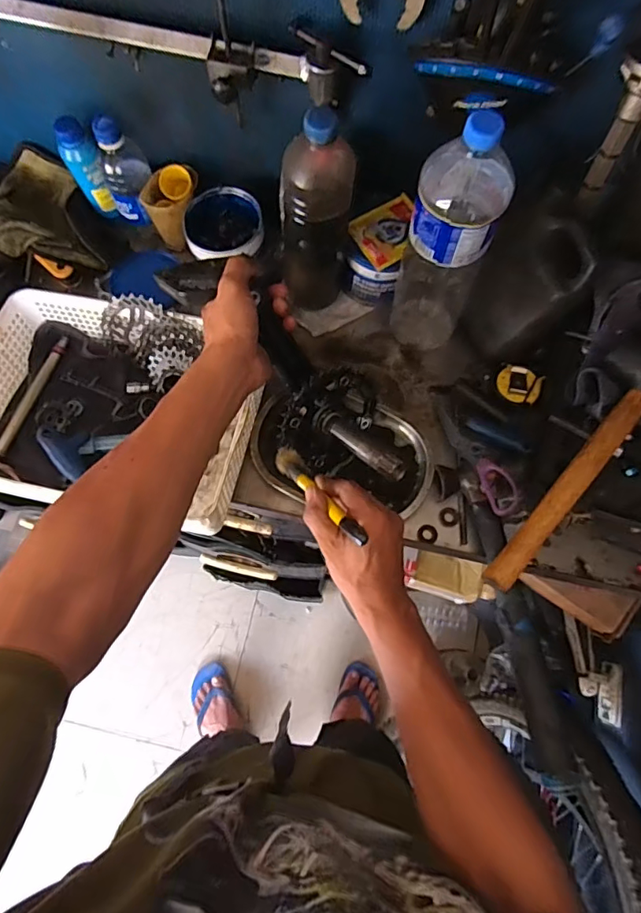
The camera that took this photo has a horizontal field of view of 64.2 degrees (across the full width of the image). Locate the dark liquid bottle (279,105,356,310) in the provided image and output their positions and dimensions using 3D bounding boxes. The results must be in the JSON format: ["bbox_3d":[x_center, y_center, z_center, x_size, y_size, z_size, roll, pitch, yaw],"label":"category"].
[{"bbox_3d":[-0.008,-0.276,0.583,0.081,0.250,0.070,-1,71,0],"label":"dark liquid bottle"}]

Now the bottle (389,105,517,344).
[{"bbox_3d":[0.137,-0.225,0.564,0.084,0.310,0.084,18,72,6],"label":"bottle"}]

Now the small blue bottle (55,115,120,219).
[{"bbox_3d":[-0.310,-0.378,0.681,0.039,0.126,0.037,-29,73,-9],"label":"small blue bottle"}]

